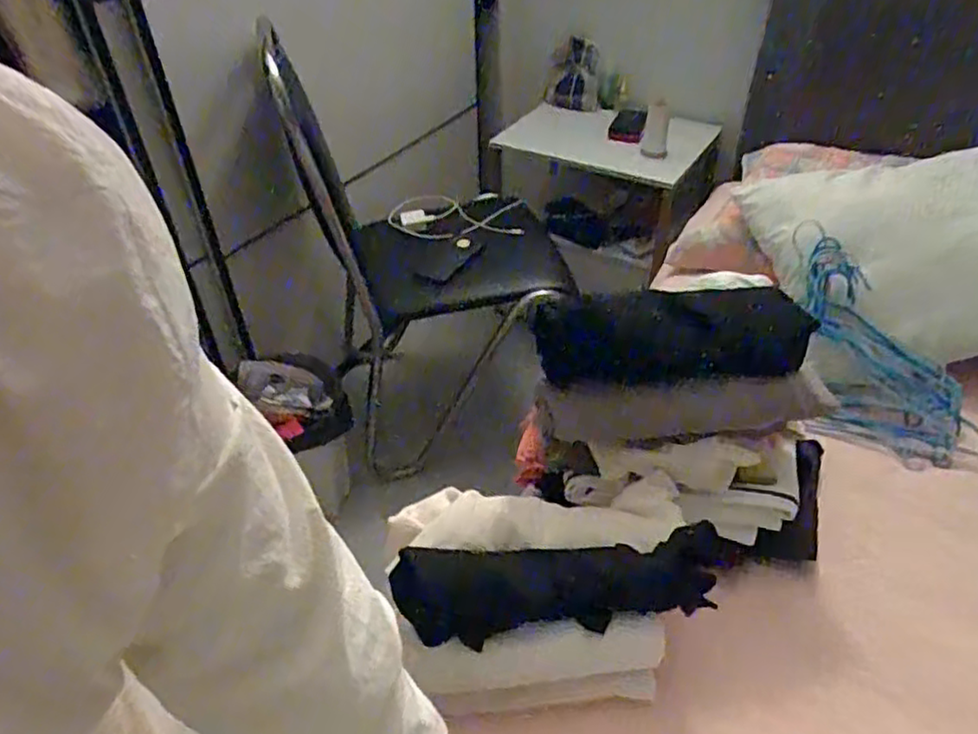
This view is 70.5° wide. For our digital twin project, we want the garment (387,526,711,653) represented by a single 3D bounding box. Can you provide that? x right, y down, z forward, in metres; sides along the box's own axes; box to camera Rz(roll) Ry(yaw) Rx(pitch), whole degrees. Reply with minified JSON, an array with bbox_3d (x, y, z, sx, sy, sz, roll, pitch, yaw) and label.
[{"bbox_3d":[0.061,0.213,0.671,0.306,0.056,0.074,-5,44,-3],"label":"garment"}]

